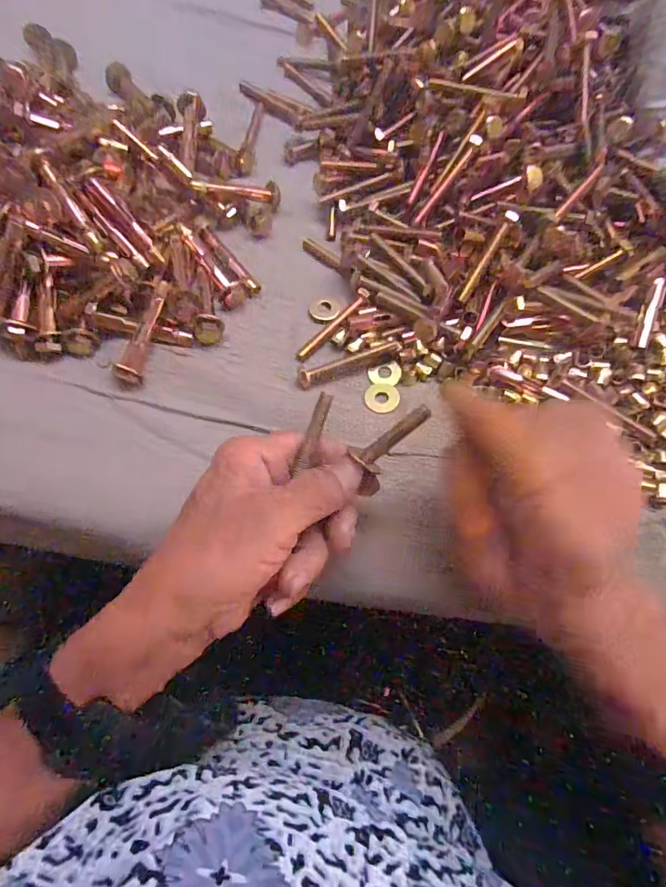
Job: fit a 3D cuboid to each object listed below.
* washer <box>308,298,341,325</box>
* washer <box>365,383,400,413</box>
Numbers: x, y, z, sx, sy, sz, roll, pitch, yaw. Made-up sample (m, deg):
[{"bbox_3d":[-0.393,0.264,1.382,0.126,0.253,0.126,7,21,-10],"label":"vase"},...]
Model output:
[{"bbox_3d":[-0.006,-0.088,0.309,0.021,0.004,0.020,-1,70,2],"label":"washer"},{"bbox_3d":[0.030,-0.028,0.289,0.021,0.004,0.021,-1,70,2],"label":"washer"}]

